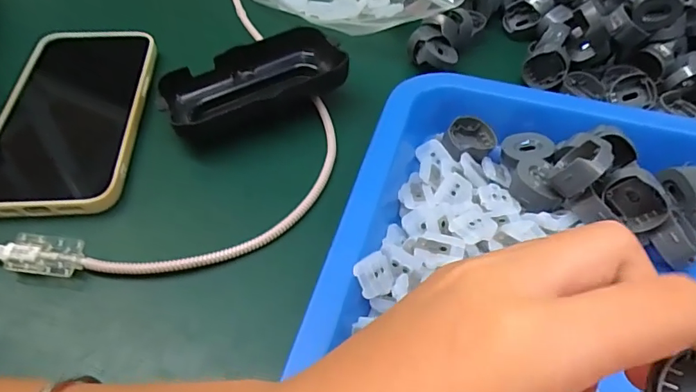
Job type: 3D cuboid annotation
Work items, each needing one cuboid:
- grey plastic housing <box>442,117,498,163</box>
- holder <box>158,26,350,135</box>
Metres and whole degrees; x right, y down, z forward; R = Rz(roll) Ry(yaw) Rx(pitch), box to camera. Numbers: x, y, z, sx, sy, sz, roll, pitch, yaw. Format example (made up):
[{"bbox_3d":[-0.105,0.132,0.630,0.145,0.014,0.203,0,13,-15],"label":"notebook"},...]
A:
[{"bbox_3d":[0.070,-0.033,0.278,0.030,0.012,0.027,-3,50,-5],"label":"grey plastic housing"},{"bbox_3d":[-0.057,-0.070,0.296,0.106,0.024,0.048,-24,55,-21],"label":"holder"}]

